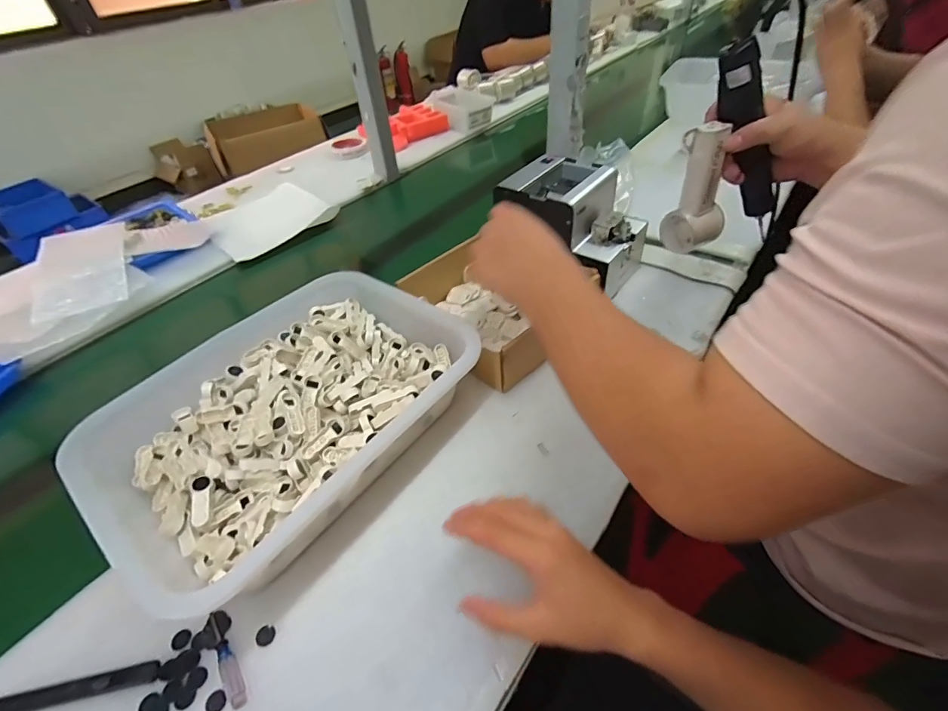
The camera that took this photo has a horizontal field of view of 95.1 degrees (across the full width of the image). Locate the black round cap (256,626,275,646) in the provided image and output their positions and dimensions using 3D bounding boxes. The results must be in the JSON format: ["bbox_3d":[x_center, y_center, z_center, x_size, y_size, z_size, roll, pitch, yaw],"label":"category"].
[{"bbox_3d":[-0.169,0.227,0.352,0.014,0.004,0.015,-3,45,3],"label":"black round cap"}]

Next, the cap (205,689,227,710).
[{"bbox_3d":[-0.193,0.259,0.324,0.017,0.004,0.014,4,46,10],"label":"cap"}]

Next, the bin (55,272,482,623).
[{"bbox_3d":[-0.197,0.052,0.472,0.287,0.082,0.360,32,56,32],"label":"bin"}]

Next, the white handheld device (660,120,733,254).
[{"bbox_3d":[0.283,-0.206,0.540,0.045,0.148,0.057,-32,50,-23],"label":"white handheld device"}]

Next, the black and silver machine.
[{"bbox_3d":[0.138,-0.183,0.626,0.183,0.140,0.135,27,54,29],"label":"black and silver machine"}]

